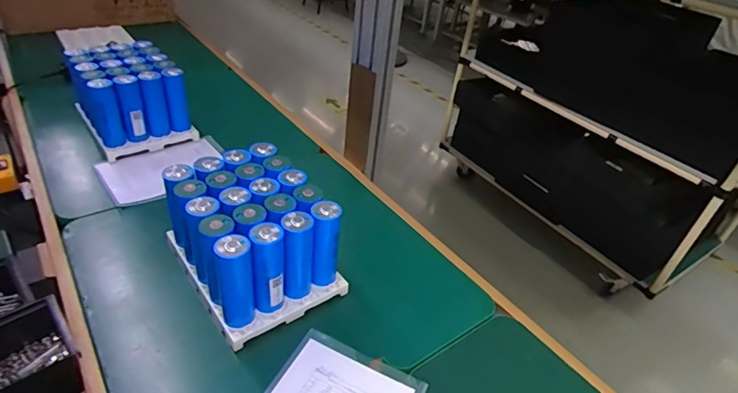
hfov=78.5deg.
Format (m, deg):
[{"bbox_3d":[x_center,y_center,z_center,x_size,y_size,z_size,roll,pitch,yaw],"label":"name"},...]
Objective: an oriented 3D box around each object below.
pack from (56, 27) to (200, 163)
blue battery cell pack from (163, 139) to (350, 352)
[{"bbox_3d":[-0.482,-0.196,0.912,0.177,0.153,0.206,-20,44,-32],"label":"pack"},{"bbox_3d":[-0.162,0.058,0.627,0.169,0.152,0.222,-23,46,-34],"label":"blue battery cell pack"}]

